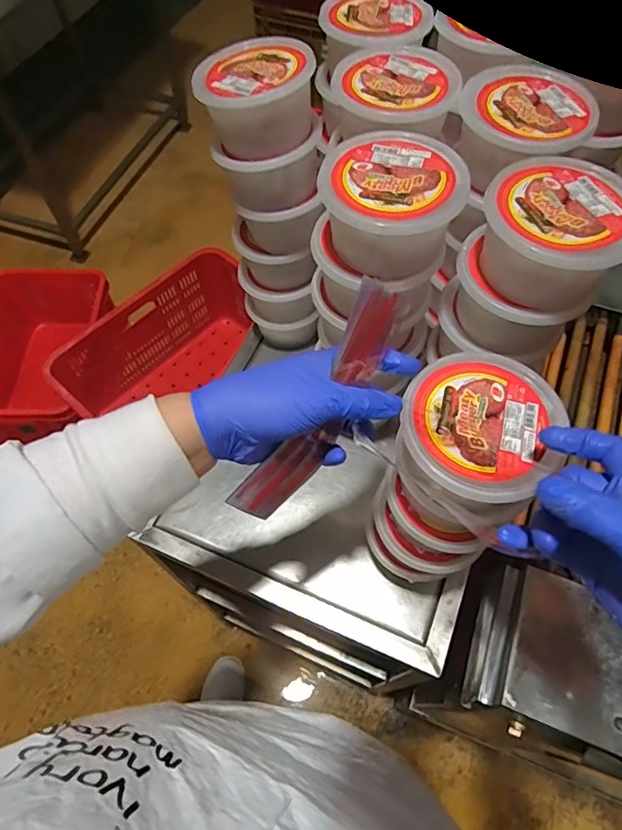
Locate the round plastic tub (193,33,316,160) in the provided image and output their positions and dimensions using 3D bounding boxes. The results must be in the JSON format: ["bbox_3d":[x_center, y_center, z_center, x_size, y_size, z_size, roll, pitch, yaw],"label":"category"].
[{"bbox_3d":[-0.053,-0.315,0.517,0.112,0.068,0.107,2,61,4],"label":"round plastic tub"}]

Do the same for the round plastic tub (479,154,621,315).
[{"bbox_3d":[0.195,-0.143,0.416,0.112,0.061,0.108,-1,61,3],"label":"round plastic tub"}]

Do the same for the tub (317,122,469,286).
[{"bbox_3d":[0.069,-0.178,0.440,0.110,0.064,0.114,-1,61,3],"label":"tub"}]

